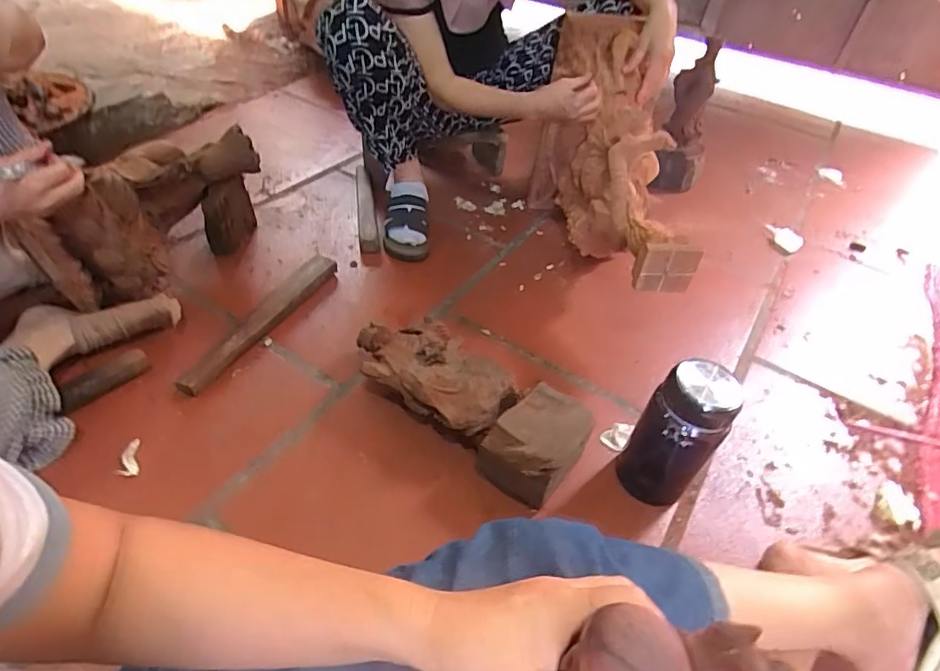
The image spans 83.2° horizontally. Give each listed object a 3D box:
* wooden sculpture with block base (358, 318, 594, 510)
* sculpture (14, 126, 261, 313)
[{"bbox_3d":[-0.018,0.094,0.795,0.381,0.099,0.140,32,50,22],"label":"wooden sculpture with block base"},{"bbox_3d":[-0.524,-0.188,0.924,0.117,0.239,0.409,23,47,14],"label":"sculpture"}]

